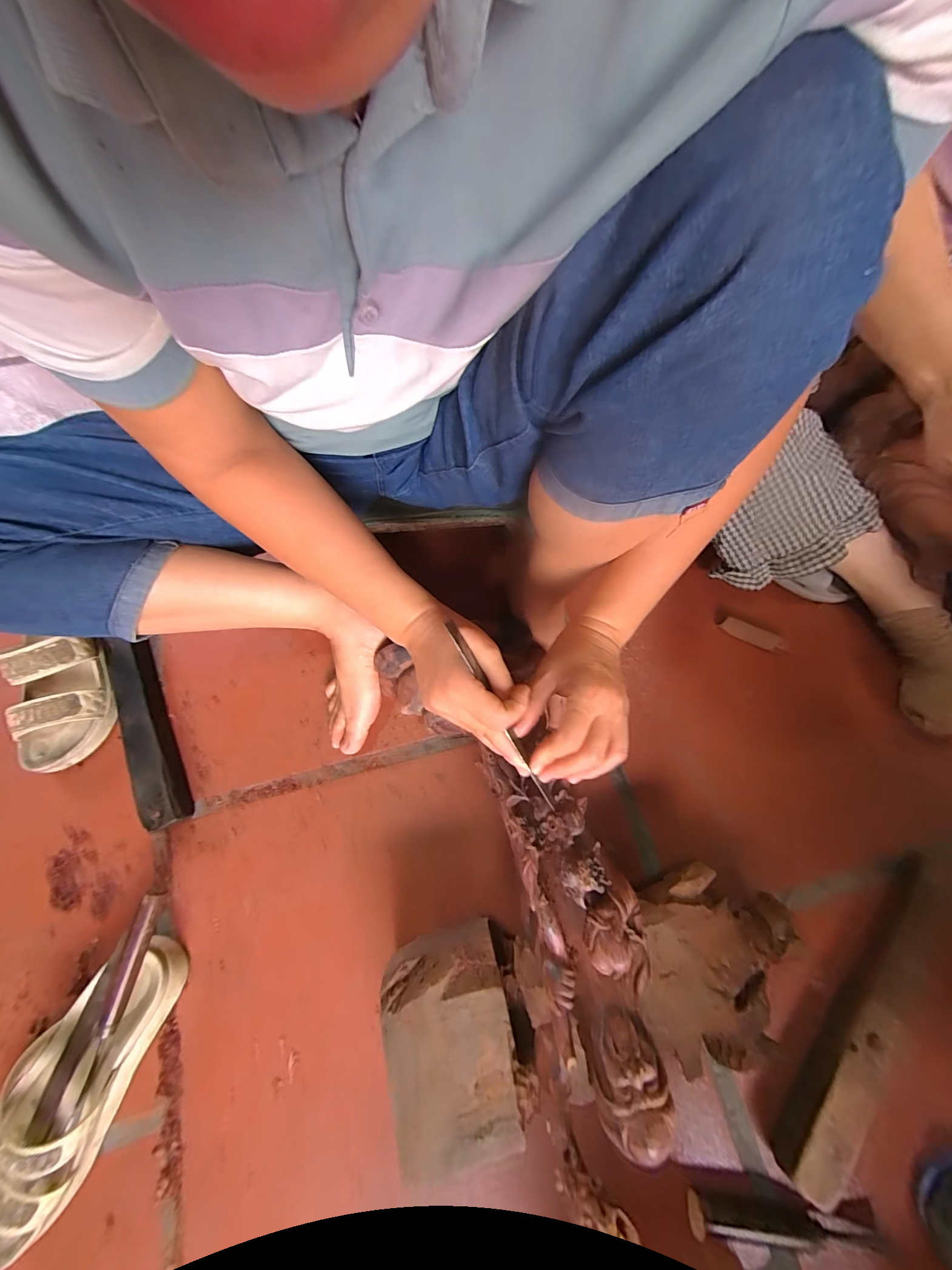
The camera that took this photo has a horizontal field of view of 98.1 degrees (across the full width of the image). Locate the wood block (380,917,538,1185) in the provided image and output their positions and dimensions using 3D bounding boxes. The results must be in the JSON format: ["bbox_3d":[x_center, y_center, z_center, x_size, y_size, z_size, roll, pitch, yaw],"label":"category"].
[{"bbox_3d":[-0.019,0.343,0.372,0.118,0.100,0.144,-8,72,-3],"label":"wood block"}]

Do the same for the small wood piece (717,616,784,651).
[{"bbox_3d":[0.349,0.001,0.525,0.075,0.025,0.019,21,73,6],"label":"small wood piece"}]

